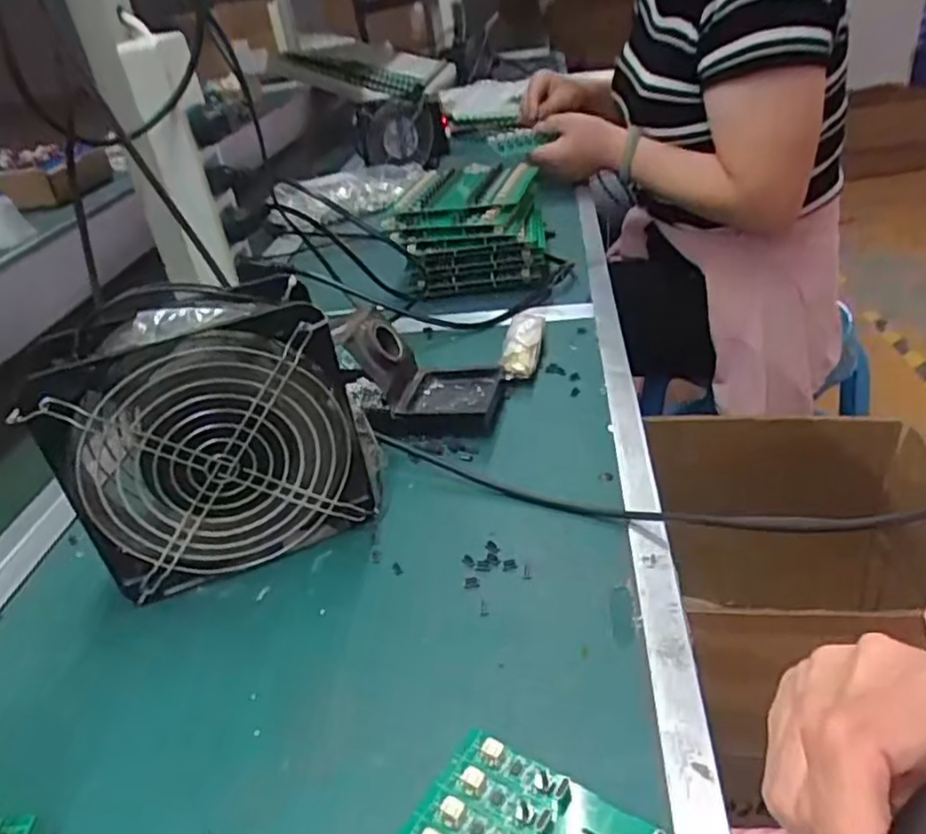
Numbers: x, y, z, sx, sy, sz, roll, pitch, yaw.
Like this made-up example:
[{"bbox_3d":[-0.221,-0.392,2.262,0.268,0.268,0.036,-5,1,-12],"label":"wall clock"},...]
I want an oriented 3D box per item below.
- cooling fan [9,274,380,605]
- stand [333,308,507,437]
[{"bbox_3d":[-0.138,0.010,0.402,0.156,0.154,0.058,-19,33,-12],"label":"cooling fan"},{"bbox_3d":[-0.031,-0.036,0.516,0.113,0.069,0.083,-4,33,7],"label":"stand"}]

